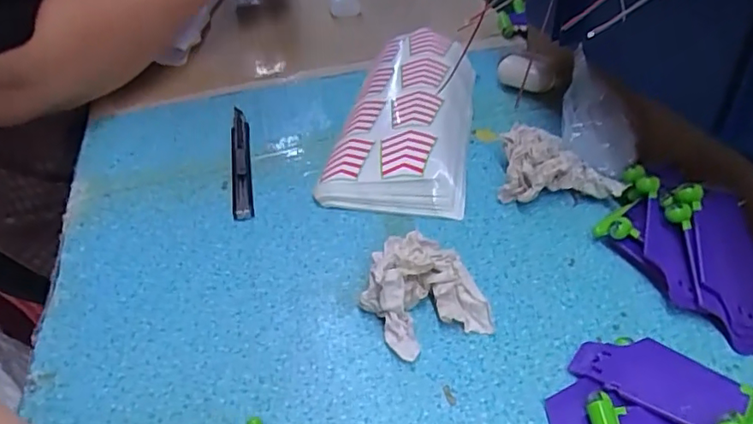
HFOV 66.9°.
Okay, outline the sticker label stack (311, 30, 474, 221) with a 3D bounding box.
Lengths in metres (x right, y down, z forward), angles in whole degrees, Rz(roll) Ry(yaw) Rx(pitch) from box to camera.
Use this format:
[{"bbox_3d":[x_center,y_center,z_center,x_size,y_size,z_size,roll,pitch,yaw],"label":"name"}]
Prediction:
[{"bbox_3d":[0.027,-0.091,0.488,0.105,0.034,0.226,4,42,9],"label":"sticker label stack"}]

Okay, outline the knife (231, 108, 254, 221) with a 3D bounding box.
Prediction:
[{"bbox_3d":[-0.112,-0.046,0.471,0.016,0.009,0.148,-10,42,-6],"label":"knife"}]

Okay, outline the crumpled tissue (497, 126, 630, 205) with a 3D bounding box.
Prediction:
[{"bbox_3d":[0.133,-0.032,0.415,0.084,0.040,0.047,5,42,11],"label":"crumpled tissue"}]

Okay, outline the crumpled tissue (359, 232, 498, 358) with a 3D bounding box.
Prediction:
[{"bbox_3d":[0.025,0.044,0.336,0.061,0.039,0.068,-25,45,-21],"label":"crumpled tissue"}]

